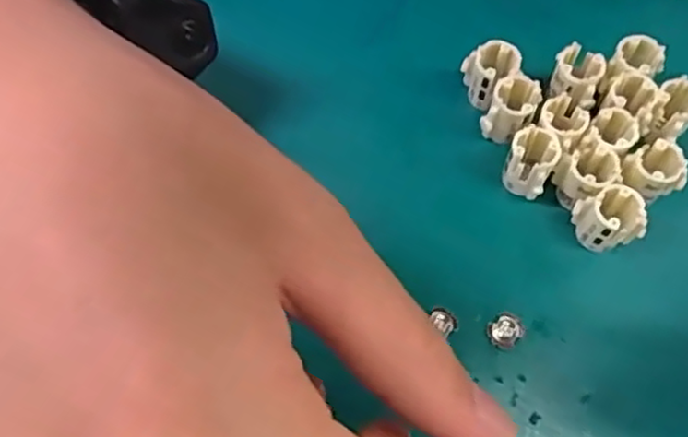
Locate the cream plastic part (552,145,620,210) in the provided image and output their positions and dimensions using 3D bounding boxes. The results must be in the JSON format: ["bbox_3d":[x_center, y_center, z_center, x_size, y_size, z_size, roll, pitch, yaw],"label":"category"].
[{"bbox_3d":[0.075,-0.012,0.212,0.015,0.022,0.014,-1,70,1],"label":"cream plastic part"}]

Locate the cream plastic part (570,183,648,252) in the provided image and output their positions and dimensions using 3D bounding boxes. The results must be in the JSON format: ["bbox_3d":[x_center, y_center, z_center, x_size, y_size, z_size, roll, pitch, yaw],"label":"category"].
[{"bbox_3d":[0.080,0.002,0.208,0.015,0.025,0.017,-21,71,-6],"label":"cream plastic part"}]

